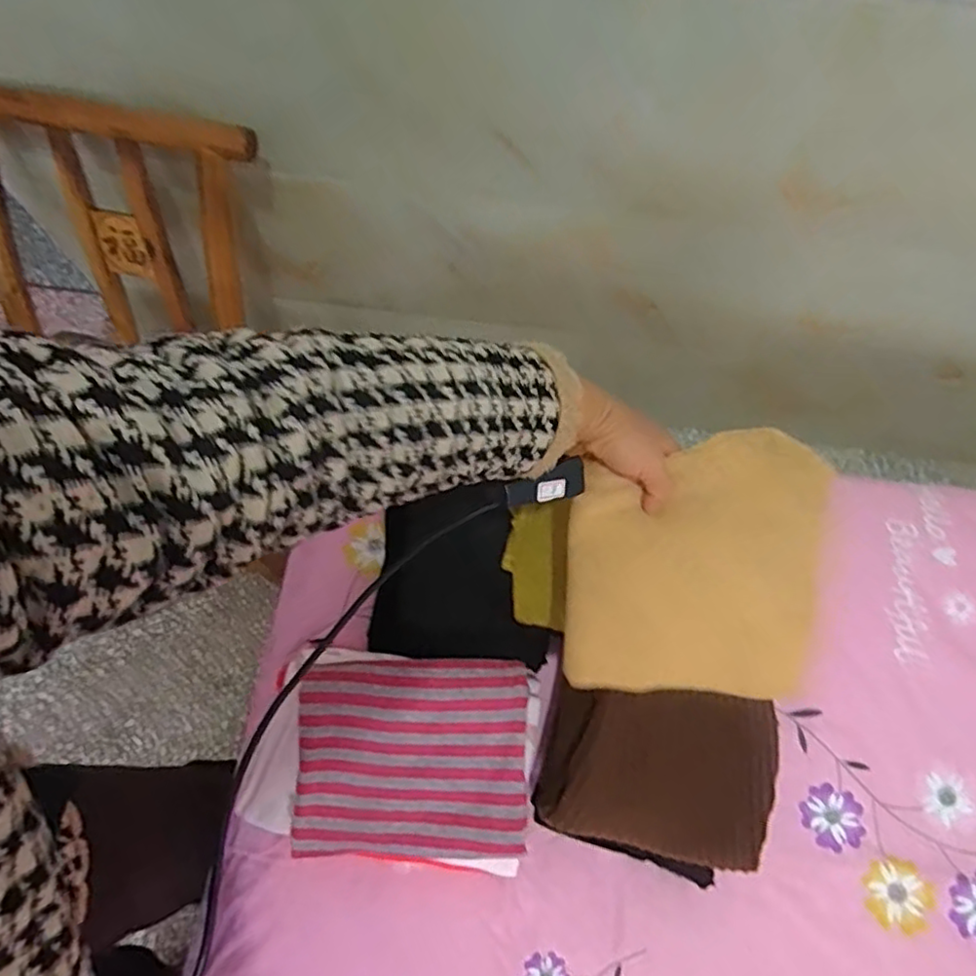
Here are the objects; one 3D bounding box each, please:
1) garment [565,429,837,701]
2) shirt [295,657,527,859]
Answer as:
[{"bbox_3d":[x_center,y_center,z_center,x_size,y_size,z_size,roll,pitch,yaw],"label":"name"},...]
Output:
[{"bbox_3d":[0.162,0.060,0.508,0.189,0.017,0.204,3,88,13],"label":"garment"},{"bbox_3d":[-0.069,0.247,0.590,0.208,0.053,0.169,0,71,0],"label":"shirt"}]

